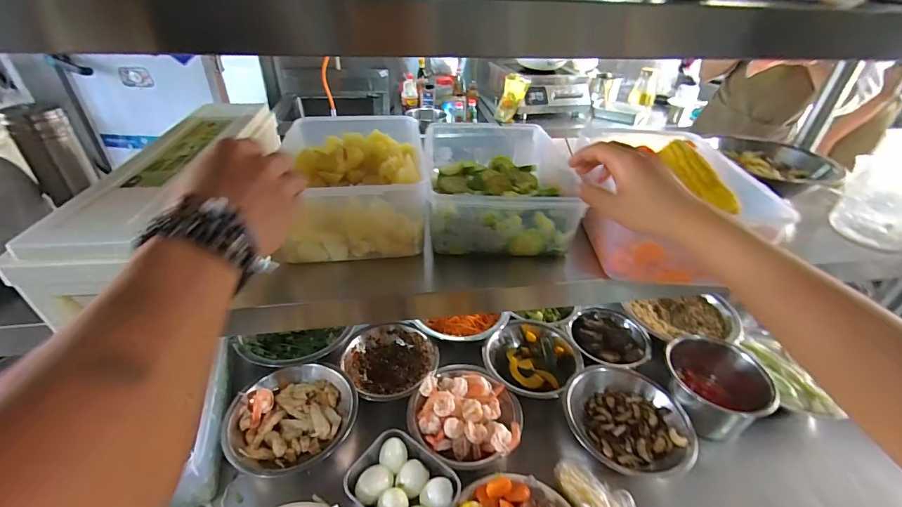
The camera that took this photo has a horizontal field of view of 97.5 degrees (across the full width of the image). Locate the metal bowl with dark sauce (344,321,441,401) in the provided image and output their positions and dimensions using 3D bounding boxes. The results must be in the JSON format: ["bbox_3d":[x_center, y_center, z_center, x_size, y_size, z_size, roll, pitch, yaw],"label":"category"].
[{"bbox_3d":[-0.108,0.195,0.707,0.165,0.050,0.147,-3,37,-8],"label":"metal bowl with dark sauce"}]

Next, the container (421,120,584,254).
[{"bbox_3d":[0.061,-0.106,0.584,0.190,0.075,0.261,-1,36,-4],"label":"container"}]

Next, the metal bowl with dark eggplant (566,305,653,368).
[{"bbox_3d":[0.300,0.165,0.757,0.147,0.042,0.124,2,36,0],"label":"metal bowl with dark eggplant"}]

